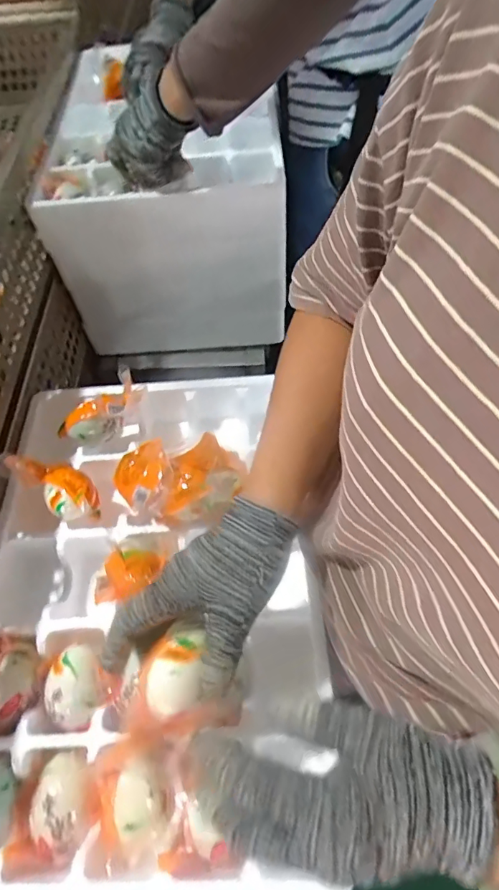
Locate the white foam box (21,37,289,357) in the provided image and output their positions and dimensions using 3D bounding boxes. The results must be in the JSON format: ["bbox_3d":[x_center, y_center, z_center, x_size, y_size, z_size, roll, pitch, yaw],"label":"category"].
[{"bbox_3d":[-0.116,-0.344,0.706,0.324,0.237,0.334,-2,57,2],"label":"white foam box"}]

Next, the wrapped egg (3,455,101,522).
[{"bbox_3d":[-0.180,0.037,0.445,0.088,0.041,0.042,35,66,23],"label":"wrapped egg"}]

